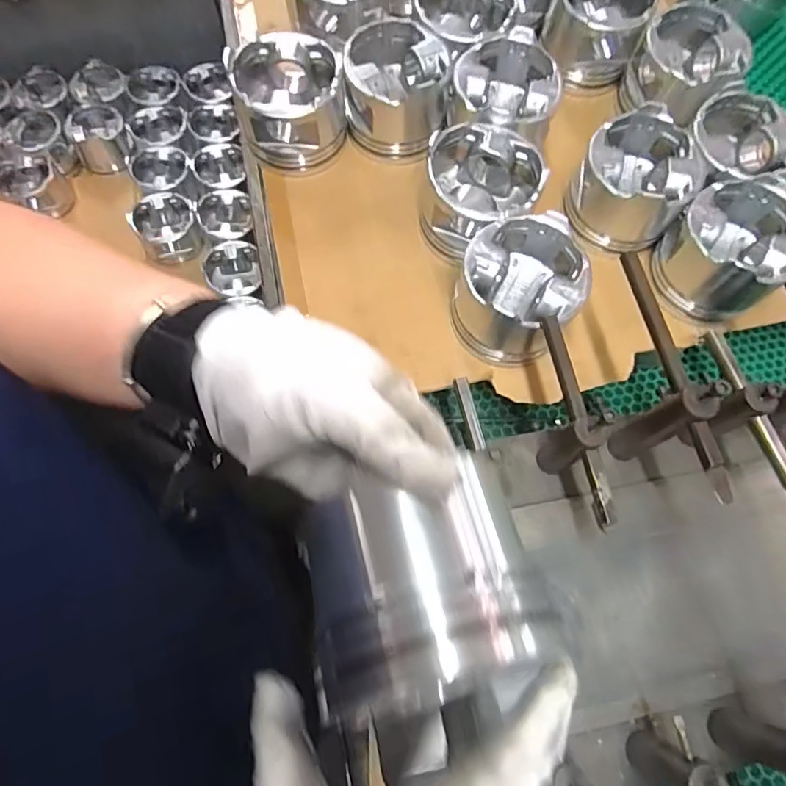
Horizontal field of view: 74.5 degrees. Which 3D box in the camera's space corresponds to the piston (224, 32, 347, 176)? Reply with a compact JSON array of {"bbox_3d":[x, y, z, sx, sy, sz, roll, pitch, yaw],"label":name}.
[{"bbox_3d":[-0.098,-0.276,0.493,0.095,0.075,0.096,-13,72,-7],"label":"piston"}]

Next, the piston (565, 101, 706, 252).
[{"bbox_3d":[0.220,-0.196,0.475,0.096,0.073,0.098,1,71,-2],"label":"piston"}]

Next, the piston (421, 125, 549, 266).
[{"bbox_3d":[0.073,-0.181,0.467,0.094,0.065,0.102,1,71,-2],"label":"piston"}]

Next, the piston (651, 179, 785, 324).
[{"bbox_3d":[0.294,-0.122,0.460,0.099,0.076,0.094,1,71,-2],"label":"piston"}]

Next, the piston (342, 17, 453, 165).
[{"bbox_3d":[0.003,-0.297,0.506,0.098,0.075,0.102,-5,71,-4],"label":"piston"}]

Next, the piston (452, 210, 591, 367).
[{"bbox_3d":[0.102,-0.084,0.438,0.103,0.072,0.105,23,72,6],"label":"piston"}]

